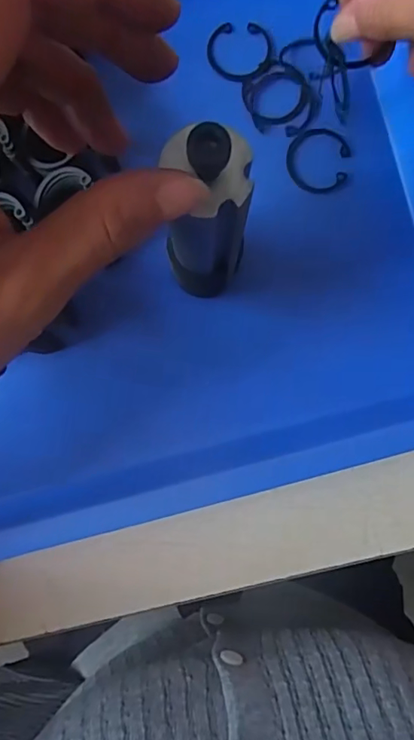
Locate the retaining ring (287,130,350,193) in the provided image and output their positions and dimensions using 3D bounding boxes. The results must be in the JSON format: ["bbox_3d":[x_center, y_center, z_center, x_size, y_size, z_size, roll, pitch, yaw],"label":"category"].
[{"bbox_3d":[0.062,-0.117,0.284,0.034,0.004,0.036,0,88,1],"label":"retaining ring"}]

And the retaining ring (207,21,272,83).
[{"bbox_3d":[0.018,-0.179,0.287,0.036,0.004,0.034,0,88,1],"label":"retaining ring"}]

